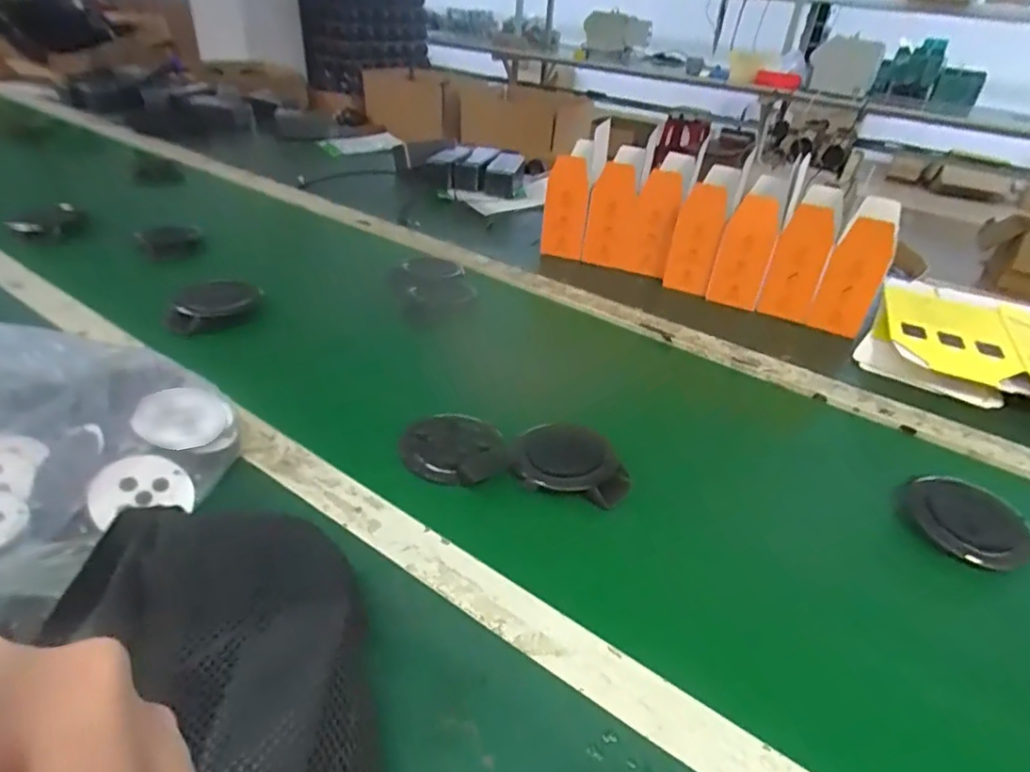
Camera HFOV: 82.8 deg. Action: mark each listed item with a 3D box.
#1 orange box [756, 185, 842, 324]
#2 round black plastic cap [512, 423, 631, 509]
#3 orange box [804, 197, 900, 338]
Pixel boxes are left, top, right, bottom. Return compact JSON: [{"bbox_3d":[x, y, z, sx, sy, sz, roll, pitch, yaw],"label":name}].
[{"bbox_3d":[0.378,-0.181,0.770,0.063,0.161,0.116,18,36,17],"label":"orange box"},{"bbox_3d":[0.049,0.063,0.507,0.099,0.020,0.081,12,34,9],"label":"round black plastic cap"},{"bbox_3d":[0.432,-0.147,0.740,0.064,0.151,0.108,23,37,23],"label":"orange box"}]

